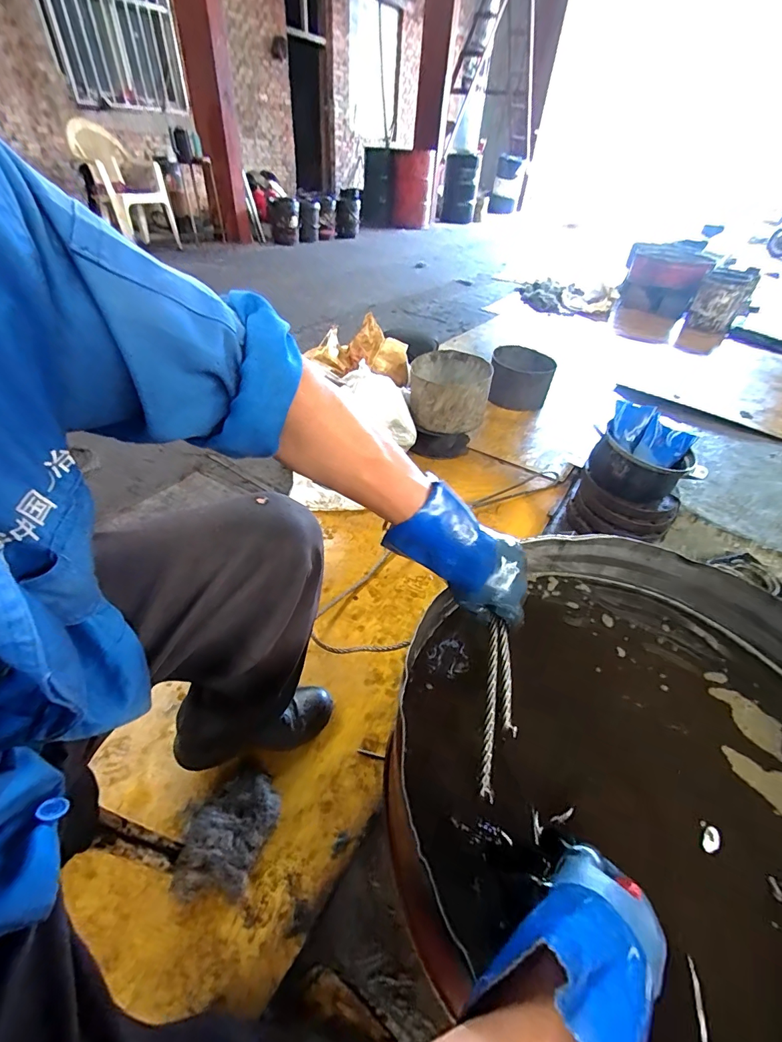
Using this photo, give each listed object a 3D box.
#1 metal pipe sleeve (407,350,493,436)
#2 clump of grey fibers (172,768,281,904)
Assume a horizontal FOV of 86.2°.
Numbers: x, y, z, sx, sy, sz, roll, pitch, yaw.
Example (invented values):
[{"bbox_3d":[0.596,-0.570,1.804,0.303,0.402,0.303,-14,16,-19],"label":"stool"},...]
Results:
[{"bbox_3d":[0.224,-0.506,1.622,0.296,0.202,0.324,5,42,0],"label":"metal pipe sleeve"},{"bbox_3d":[-0.259,0.496,0.681,0.124,0.073,0.186,6,42,6],"label":"clump of grey fibers"}]

